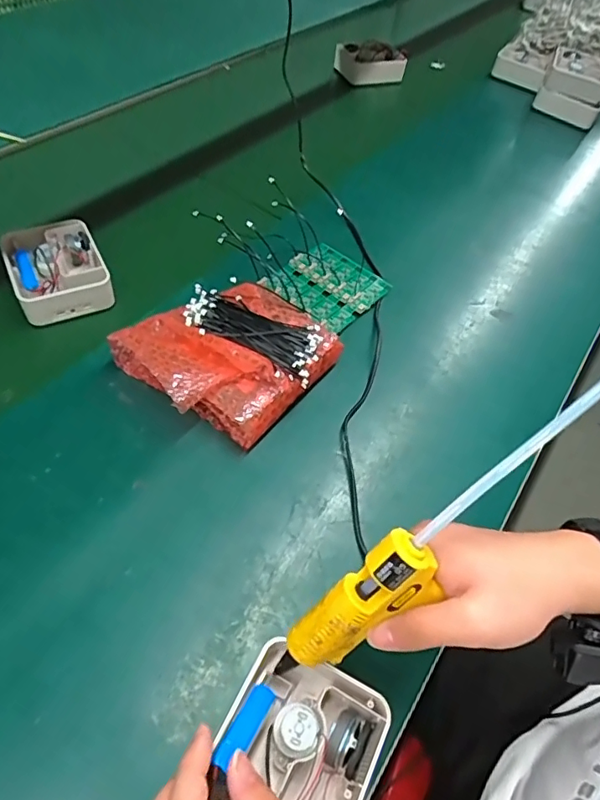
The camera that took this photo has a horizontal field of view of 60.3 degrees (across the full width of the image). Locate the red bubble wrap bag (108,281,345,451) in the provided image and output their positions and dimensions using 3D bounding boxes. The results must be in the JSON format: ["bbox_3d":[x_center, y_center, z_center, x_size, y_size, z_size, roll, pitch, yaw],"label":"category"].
[{"bbox_3d":[-0.073,-0.051,0.549,0.176,0.067,0.185,35,57,16],"label":"red bubble wrap bag"}]

